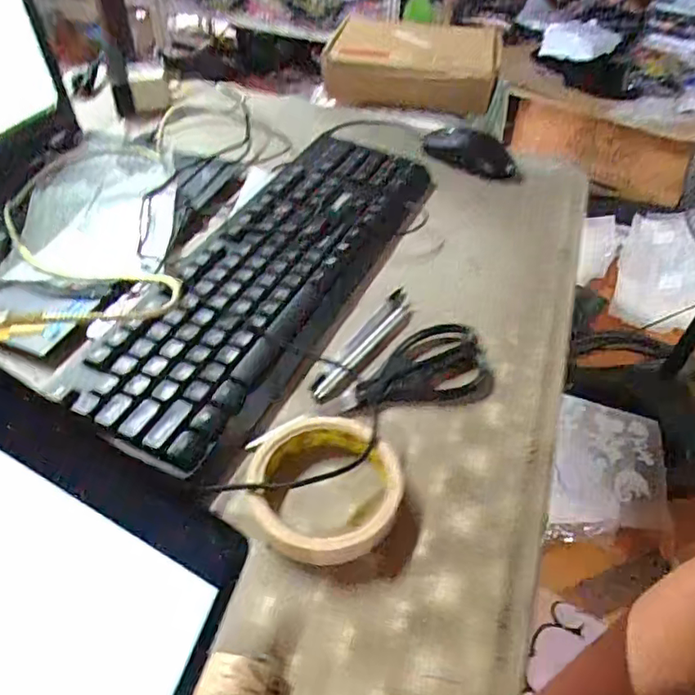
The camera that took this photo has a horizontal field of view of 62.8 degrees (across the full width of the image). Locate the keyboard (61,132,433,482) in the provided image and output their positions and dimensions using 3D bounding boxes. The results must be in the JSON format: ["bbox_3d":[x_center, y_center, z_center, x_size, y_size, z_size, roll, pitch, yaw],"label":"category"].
[{"bbox_3d":[-0.056,-0.075,0.492,0.133,0.027,0.414,18,47,16],"label":"keyboard"}]

